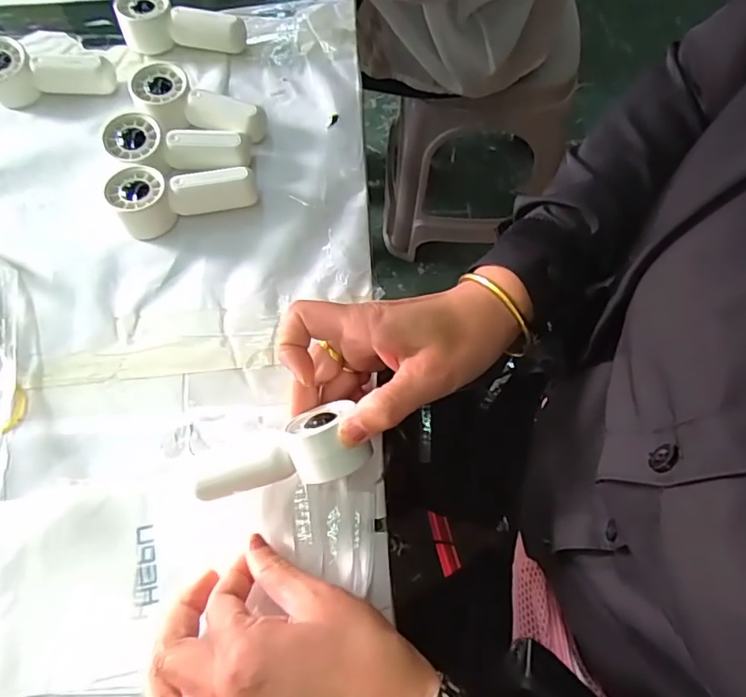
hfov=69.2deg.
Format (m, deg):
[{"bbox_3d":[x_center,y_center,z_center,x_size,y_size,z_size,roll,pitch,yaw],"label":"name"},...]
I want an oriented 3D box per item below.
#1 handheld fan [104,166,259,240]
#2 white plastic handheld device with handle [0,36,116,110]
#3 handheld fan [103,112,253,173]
[{"bbox_3d":[-0.147,-0.123,0.423,0.105,0.031,0.043,-20,70,-7],"label":"handheld fan"},{"bbox_3d":[-0.283,-0.239,0.466,0.113,0.037,0.056,-8,69,-2],"label":"white plastic handheld device with handle"},{"bbox_3d":[-0.156,-0.156,0.435,0.108,0.032,0.043,5,69,3],"label":"handheld fan"}]

